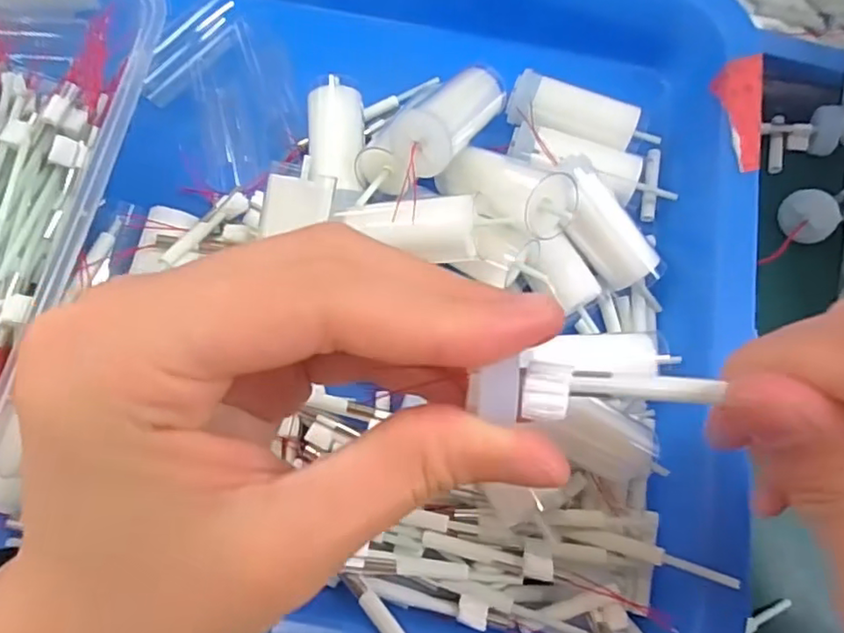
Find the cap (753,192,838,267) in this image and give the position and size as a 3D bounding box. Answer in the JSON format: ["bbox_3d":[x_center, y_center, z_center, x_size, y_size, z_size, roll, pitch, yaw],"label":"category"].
[{"bbox_3d":[0.157,-0.041,0.247,0.021,0.004,0.021,4,96,38],"label":"cap"}]

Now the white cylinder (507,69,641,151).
[{"bbox_3d":[0.058,-0.077,0.232,0.048,0.015,0.018,14,66,6],"label":"white cylinder"}]

